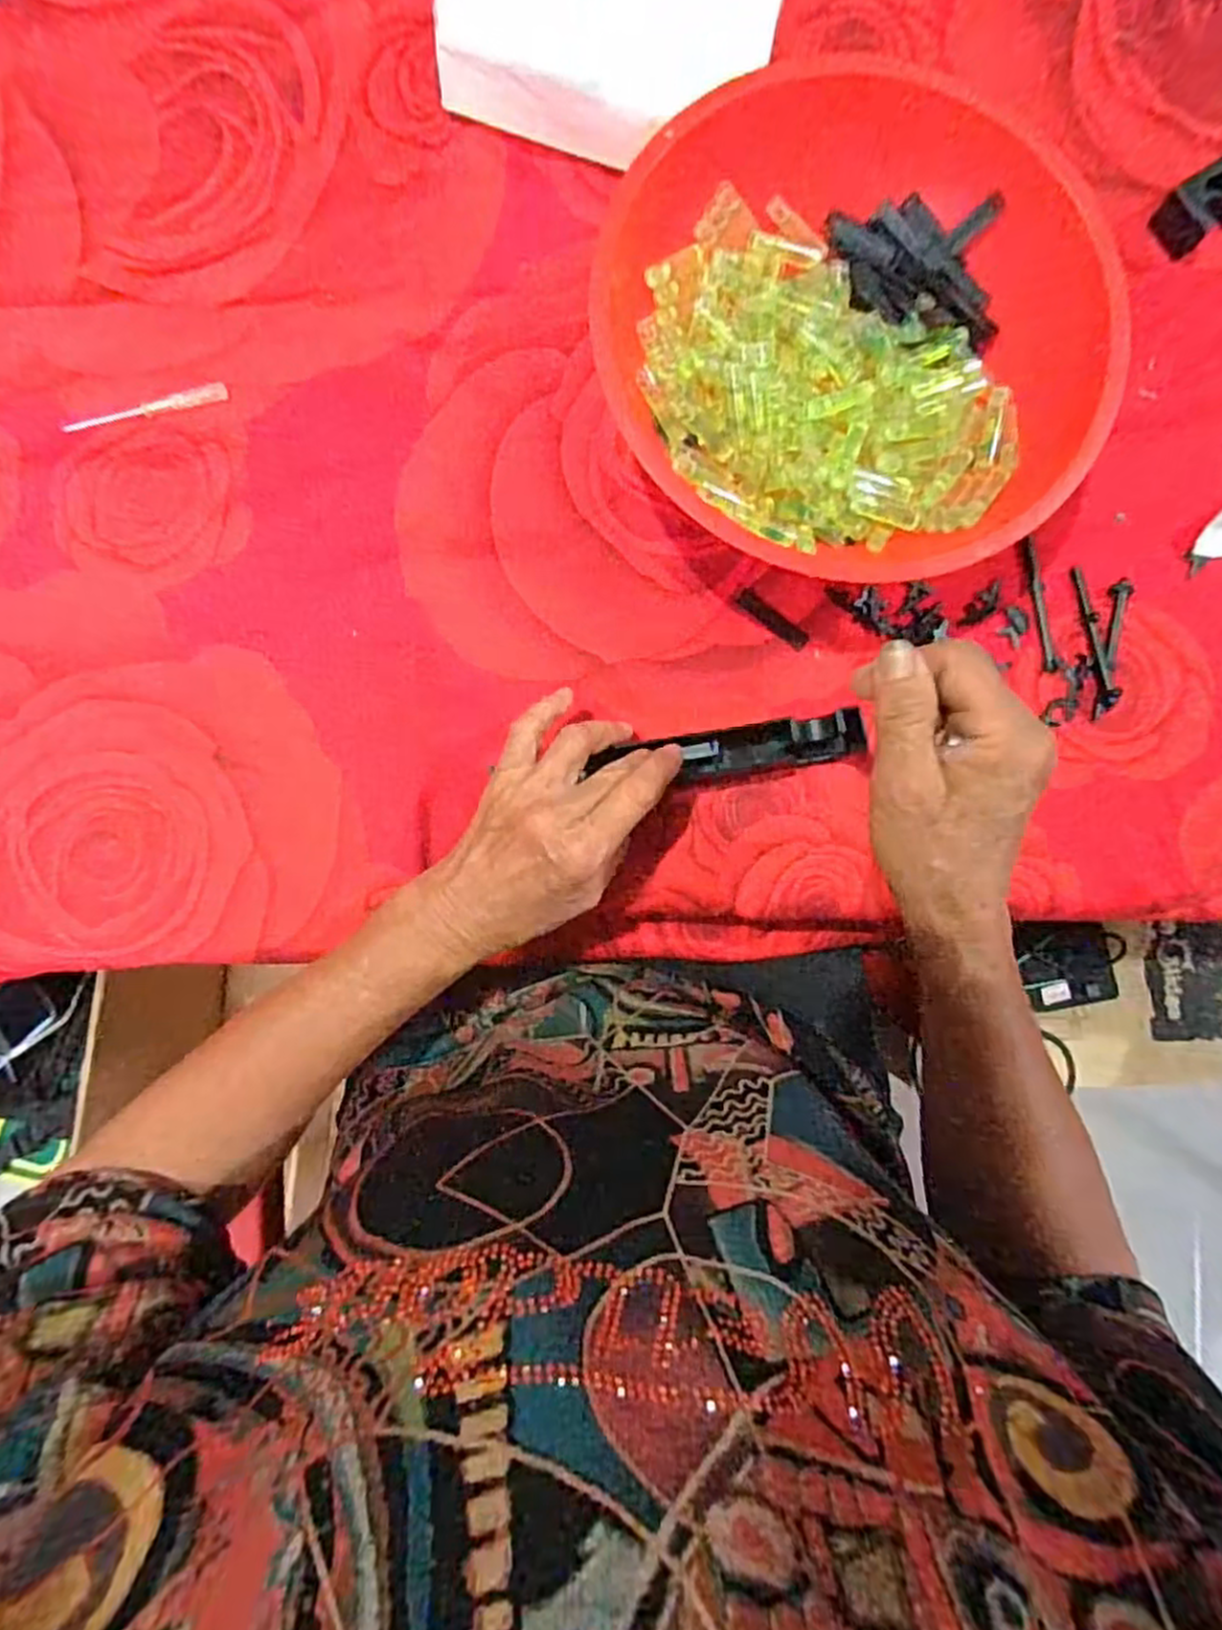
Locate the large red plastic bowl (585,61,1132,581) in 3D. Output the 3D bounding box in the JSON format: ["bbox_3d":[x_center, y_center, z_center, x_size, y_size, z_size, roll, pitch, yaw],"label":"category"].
[{"bbox_3d":[0.120,-0.238,0.387,0.249,0.075,0.240,25,86,0],"label":"large red plastic bowl"}]

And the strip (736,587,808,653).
[{"bbox_3d":[0.091,-0.110,0.419,0.047,0.004,0.011,39,86,1],"label":"strip"}]

